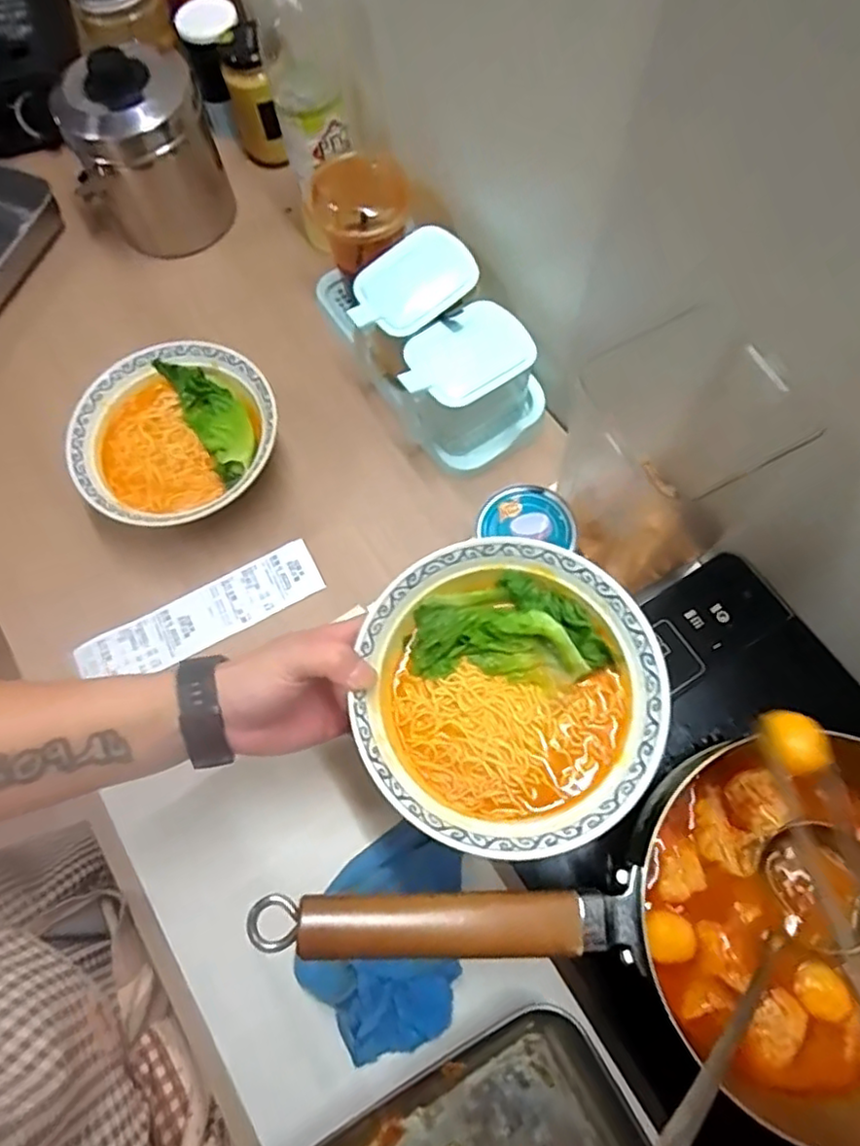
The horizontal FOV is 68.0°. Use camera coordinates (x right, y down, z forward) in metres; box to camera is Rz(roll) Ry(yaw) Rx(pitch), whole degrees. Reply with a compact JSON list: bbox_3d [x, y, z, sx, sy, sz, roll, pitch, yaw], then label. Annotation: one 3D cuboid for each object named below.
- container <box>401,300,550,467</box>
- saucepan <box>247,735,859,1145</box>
[{"bbox_3d":[0.033,-0.167,0.590,0.119,0.104,0.102,-31,72,-10],"label":"container"},{"bbox_3d":[0.142,0.209,0.365,0.430,0.081,0.203,3,69,-11],"label":"saucepan"}]

